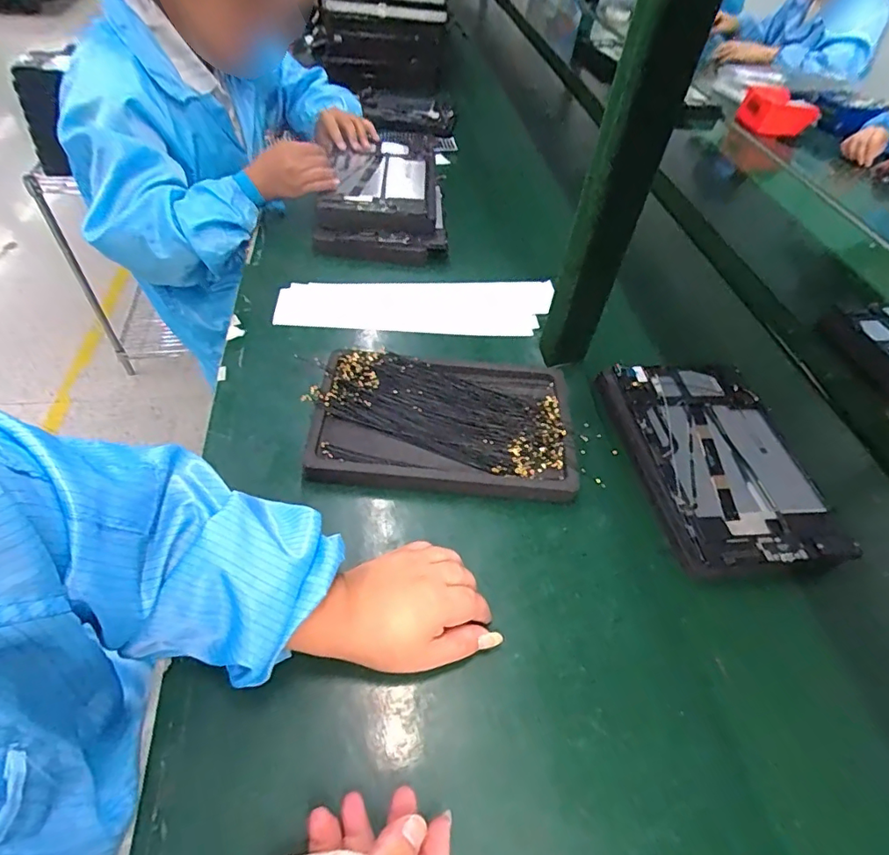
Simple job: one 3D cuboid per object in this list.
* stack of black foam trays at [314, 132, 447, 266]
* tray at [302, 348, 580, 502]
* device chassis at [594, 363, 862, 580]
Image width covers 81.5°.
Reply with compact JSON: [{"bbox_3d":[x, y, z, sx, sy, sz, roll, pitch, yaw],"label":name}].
[{"bbox_3d":[-0.095,-0.342,0.755,0.177,0.069,0.252,0,48,-8],"label":"stack of black foam trays"},{"bbox_3d":[-0.001,-0.013,0.503,0.247,0.023,0.162,4,52,-1],"label":"tray"},{"bbox_3d":[0.261,0.028,0.511,0.164,0.023,0.241,-6,53,-9],"label":"device chassis"}]

